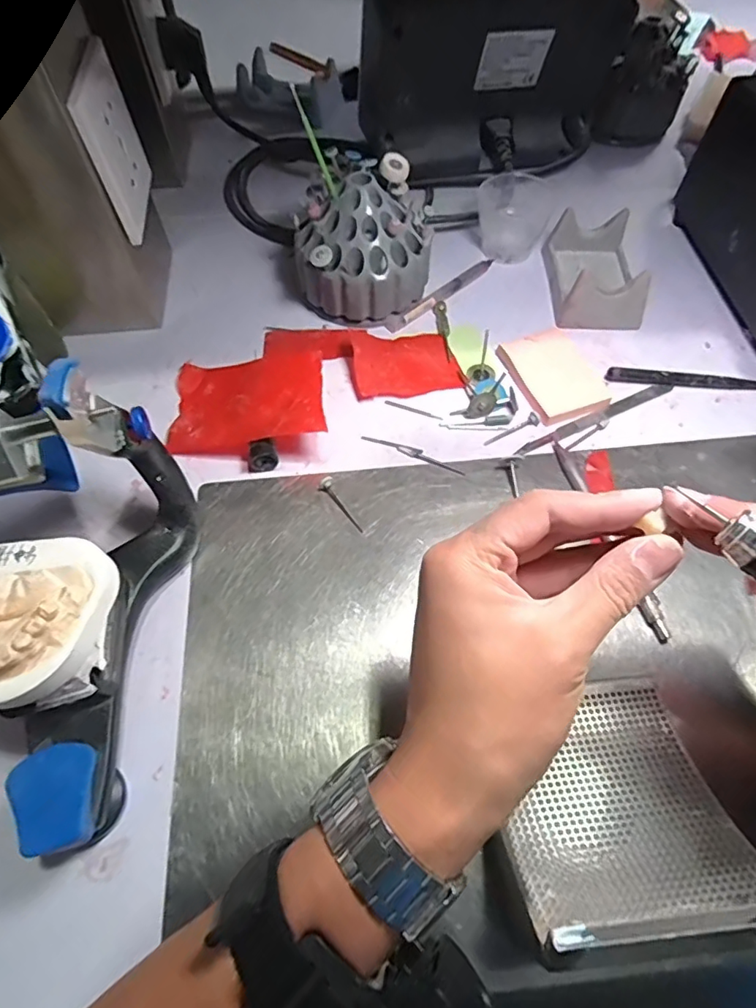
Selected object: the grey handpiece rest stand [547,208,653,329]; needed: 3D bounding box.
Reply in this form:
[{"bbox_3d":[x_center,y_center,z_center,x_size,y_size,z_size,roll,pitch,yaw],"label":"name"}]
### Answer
[{"bbox_3d":[0.173,-0.184,0.420,0.065,0.036,0.102,2,60,1],"label":"grey handpiece rest stand"}]

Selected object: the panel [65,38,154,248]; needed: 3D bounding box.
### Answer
[{"bbox_3d":[-0.170,-0.235,0.344,0.016,0.079,0.085,-9,60,-5],"label":"panel"}]

